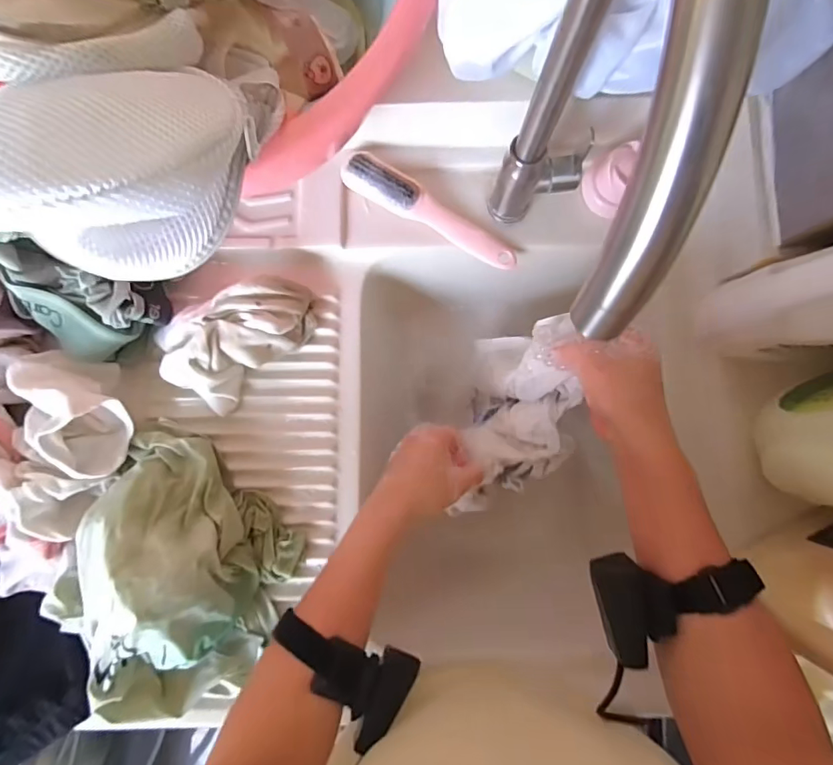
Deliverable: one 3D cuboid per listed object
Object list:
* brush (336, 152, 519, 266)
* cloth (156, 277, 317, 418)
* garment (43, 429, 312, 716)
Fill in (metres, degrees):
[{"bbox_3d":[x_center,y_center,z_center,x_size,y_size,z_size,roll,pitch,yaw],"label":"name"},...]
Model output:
[{"bbox_3d":[0.012,-0.167,0.458,0.192,0.026,0.032,30,86,2],"label":"brush"},{"bbox_3d":[-0.162,-0.037,0.438,0.145,0.054,0.088,-28,86,-2],"label":"cloth"},{"bbox_3d":[-0.208,0.166,0.394,0.180,0.084,0.200,29,86,2],"label":"garment"}]

